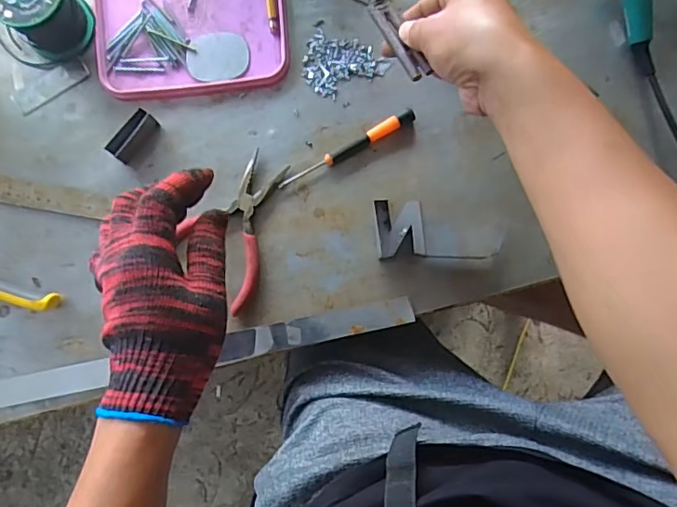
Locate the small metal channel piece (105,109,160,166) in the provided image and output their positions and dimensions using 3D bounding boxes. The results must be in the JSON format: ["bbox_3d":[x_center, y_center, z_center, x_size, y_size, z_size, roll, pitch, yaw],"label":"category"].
[{"bbox_3d":[-0.195,-0.112,0.507,0.015,0.028,0.052,38,86,4],"label":"small metal channel piece"}]

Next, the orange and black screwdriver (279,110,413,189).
[{"bbox_3d":[0.009,-0.100,0.512,0.144,0.014,0.012,-28,85,-2],"label":"orange and black screwdriver"}]

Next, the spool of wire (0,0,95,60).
[{"bbox_3d":[-0.279,-0.231,0.501,0.067,0.067,0.067,0,85,1],"label":"spool of wire"}]

